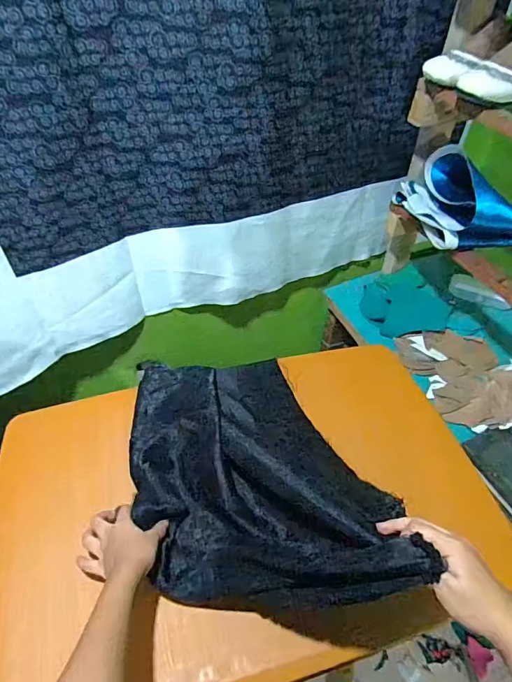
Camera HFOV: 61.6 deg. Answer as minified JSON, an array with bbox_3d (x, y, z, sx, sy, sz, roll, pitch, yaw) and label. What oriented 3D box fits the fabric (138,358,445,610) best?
[{"bbox_3d":[-0.030,0.144,0.603,0.287,0.227,0.462,-12,50,-13],"label":"fabric"}]

